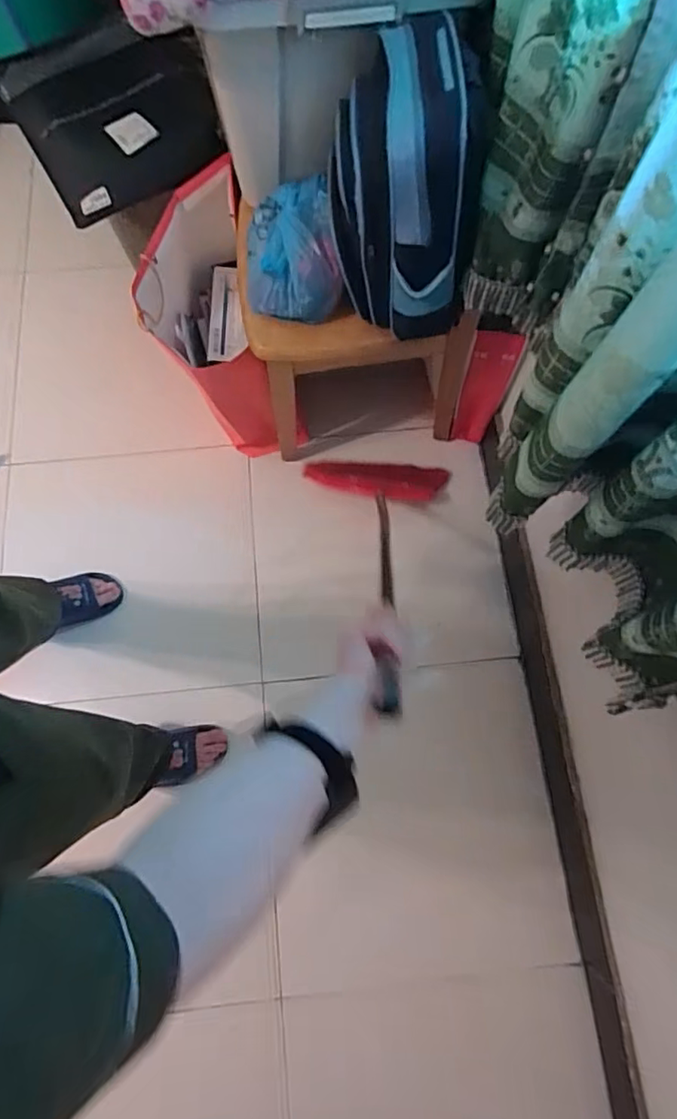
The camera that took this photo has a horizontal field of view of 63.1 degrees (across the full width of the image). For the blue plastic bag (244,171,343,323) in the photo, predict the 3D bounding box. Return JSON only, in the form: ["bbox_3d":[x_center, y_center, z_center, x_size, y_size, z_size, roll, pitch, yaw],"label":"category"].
[{"bbox_3d":[-0.081,-0.536,0.931,0.159,0.123,0.228,-3,73,-1],"label":"blue plastic bag"}]

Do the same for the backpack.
[{"bbox_3d":[0.090,-0.543,0.828,0.194,0.309,0.268,-9,73,-3],"label":"backpack"}]

